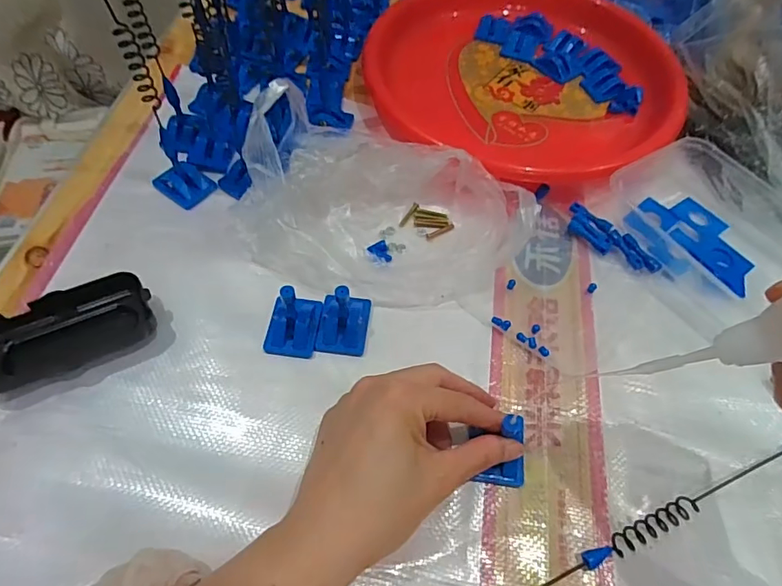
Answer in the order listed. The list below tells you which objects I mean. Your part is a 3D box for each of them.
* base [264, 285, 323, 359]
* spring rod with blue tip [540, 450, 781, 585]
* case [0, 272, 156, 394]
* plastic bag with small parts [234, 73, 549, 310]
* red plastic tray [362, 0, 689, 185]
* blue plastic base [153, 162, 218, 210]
[{"bbox_3d":[-0.067,0.015,0.336,0.034,0.046,0.040,6,58,2],"label":"base"},{"bbox_3d":[0.168,0.129,0.292,0.179,0.010,0.012,-20,61,-14],"label":"spring rod with blue tip"},{"bbox_3d":[-0.218,0.025,0.333,0.108,0.026,0.048,-21,61,-14],"label":"case"},{"bbox_3d":[-0.002,-0.069,0.365,0.202,0.086,0.131,19,59,10],"label":"plastic bag with small parts"},{"bbox_3d":[0.123,-0.235,0.498,0.284,0.035,0.290,-1,58,-3],"label":"red plastic tray"},{"bbox_3d":[-0.172,-0.093,0.411,0.042,0.016,0.033,30,62,16],"label":"blue plastic base"}]

